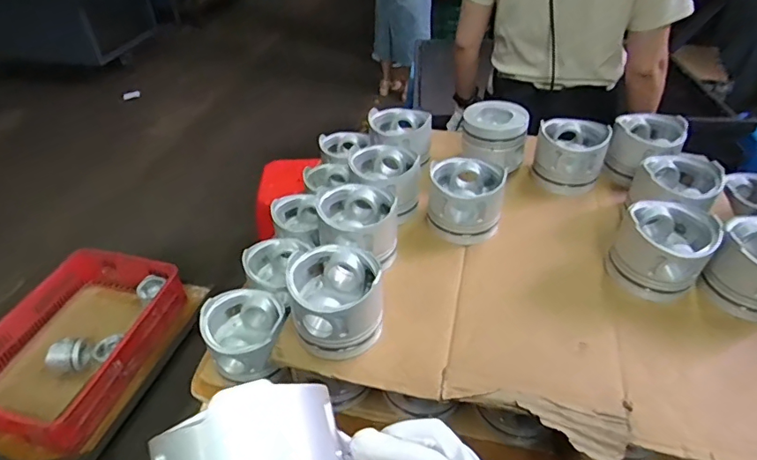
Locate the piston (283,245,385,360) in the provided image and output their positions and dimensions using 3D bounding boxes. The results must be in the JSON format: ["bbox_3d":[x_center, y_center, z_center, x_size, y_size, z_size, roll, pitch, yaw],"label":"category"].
[{"bbox_3d":[-0.049,0.082,0.568,0.097,0.093,0.102,-1,41,1],"label":"piston"}]

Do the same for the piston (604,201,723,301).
[{"bbox_3d":[0.358,0.027,0.633,0.104,0.090,0.105,-1,41,1],"label":"piston"}]

